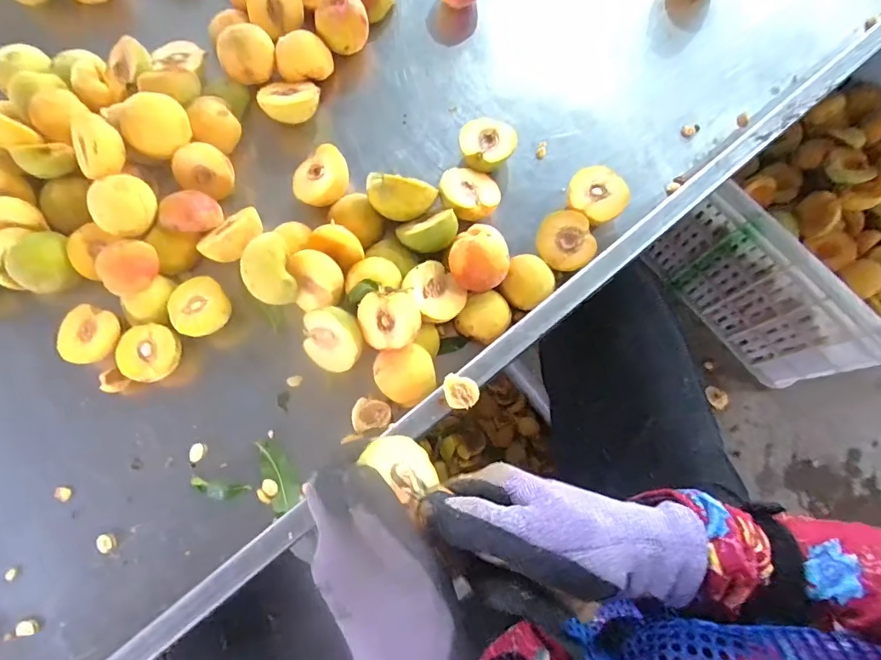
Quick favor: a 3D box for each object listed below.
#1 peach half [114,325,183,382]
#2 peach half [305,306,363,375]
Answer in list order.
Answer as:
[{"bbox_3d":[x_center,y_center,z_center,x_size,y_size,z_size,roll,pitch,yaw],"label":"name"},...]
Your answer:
[{"bbox_3d":[-0.275,0.024,0.459,0.053,0.031,0.052,0,76,1],"label":"peach half"},{"bbox_3d":[-0.096,0.006,0.447,0.061,0.026,0.060,33,116,16],"label":"peach half"}]

